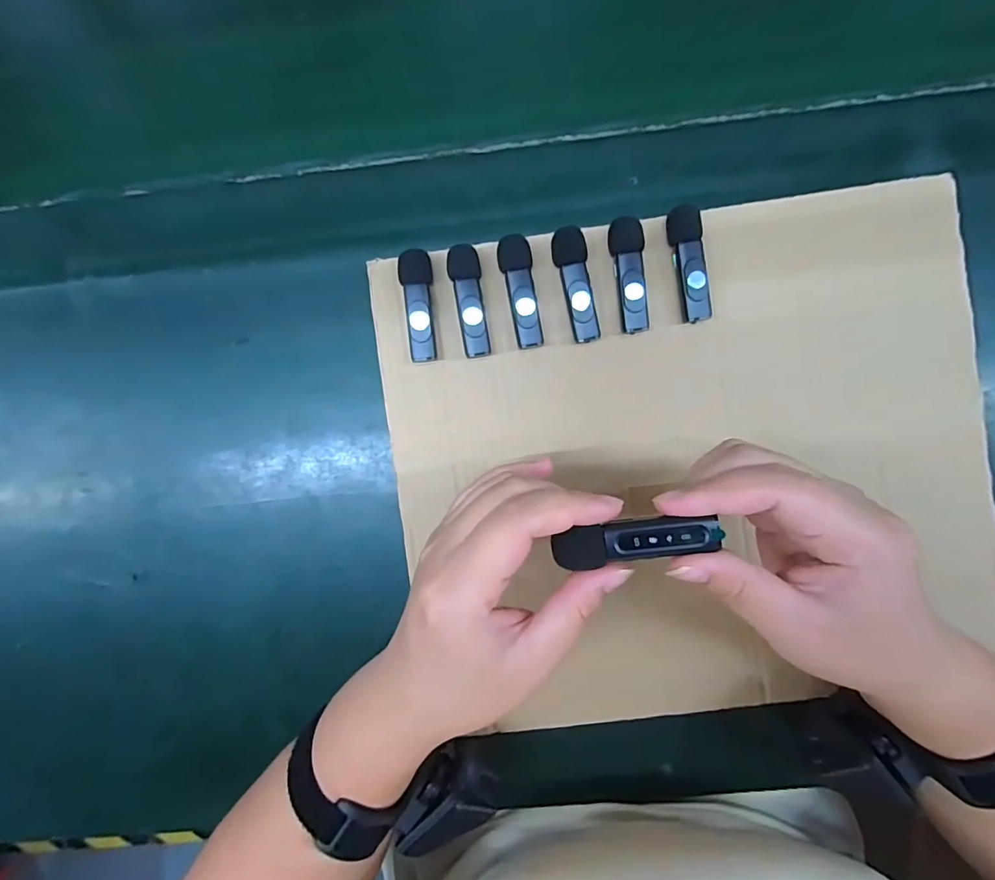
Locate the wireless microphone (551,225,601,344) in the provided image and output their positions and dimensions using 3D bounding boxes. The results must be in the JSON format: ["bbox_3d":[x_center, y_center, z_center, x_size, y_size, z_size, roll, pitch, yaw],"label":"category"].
[{"bbox_3d":[0.046,-0.090,0.283,0.019,0.015,0.065,-11,92,3],"label":"wireless microphone"}]

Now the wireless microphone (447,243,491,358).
[{"bbox_3d":[-0.017,-0.082,0.286,0.018,0.017,0.065,-8,92,3],"label":"wireless microphone"}]

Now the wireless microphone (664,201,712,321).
[{"bbox_3d":[0.112,-0.102,0.280,0.017,0.014,0.064,-12,92,3],"label":"wireless microphone"}]

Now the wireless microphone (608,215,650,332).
[{"bbox_3d":[0.076,-0.095,0.282,0.019,0.014,0.064,-4,92,3],"label":"wireless microphone"}]

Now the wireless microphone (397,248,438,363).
[{"bbox_3d":[-0.046,-0.080,0.288,0.018,0.017,0.064,-7,92,3],"label":"wireless microphone"}]

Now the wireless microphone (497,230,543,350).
[{"bbox_3d":[0.014,-0.086,0.285,0.019,0.016,0.064,-8,92,3],"label":"wireless microphone"}]

